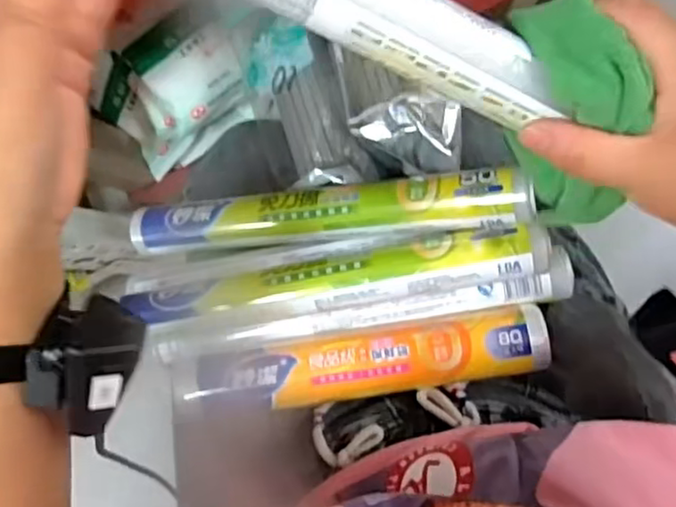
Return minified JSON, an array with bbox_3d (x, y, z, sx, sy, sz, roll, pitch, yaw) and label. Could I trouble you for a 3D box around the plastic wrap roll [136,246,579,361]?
[{"bbox_3d":[0.012,0.042,0.472,0.296,0.032,0.033,-12,87,7],"label":"plastic wrap roll"}]

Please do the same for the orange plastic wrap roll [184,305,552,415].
[{"bbox_3d":[0.020,0.074,0.462,0.238,0.035,0.043,-9,88,7],"label":"orange plastic wrap roll"}]

